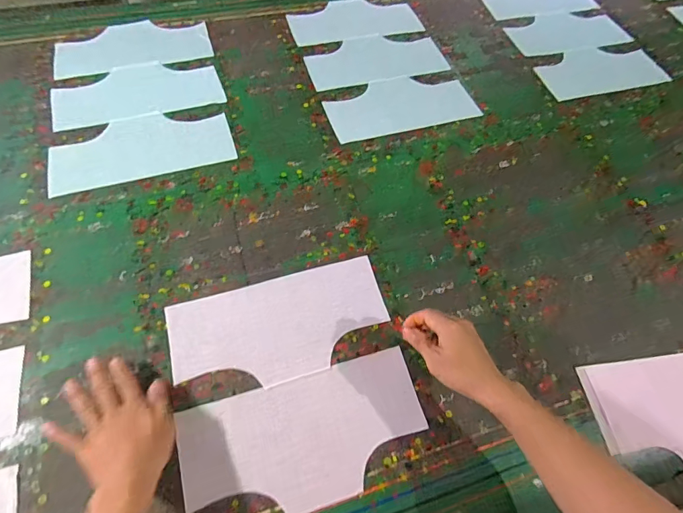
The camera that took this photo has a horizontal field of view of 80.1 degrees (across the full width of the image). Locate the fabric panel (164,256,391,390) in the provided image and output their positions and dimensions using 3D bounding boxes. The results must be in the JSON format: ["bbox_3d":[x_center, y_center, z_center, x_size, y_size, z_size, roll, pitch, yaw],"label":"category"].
[{"bbox_3d":[-0.085,0.100,0.584,0.304,0.008,0.150,-14,61,-10],"label":"fabric panel"}]

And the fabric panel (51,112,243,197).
[{"bbox_3d":[-0.356,-0.199,0.727,0.303,0.006,0.148,-15,61,-11],"label":"fabric panel"}]

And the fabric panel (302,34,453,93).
[{"bbox_3d":[0.073,-0.435,0.898,0.302,0.012,0.150,-13,63,-13],"label":"fabric panel"}]

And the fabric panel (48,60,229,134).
[{"bbox_3d":[-0.398,-0.327,0.797,0.307,0.006,0.148,-13,61,-10],"label":"fabric panel"}]

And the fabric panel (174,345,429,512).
[{"bbox_3d":[-0.042,0.228,0.514,0.302,0.007,0.151,-14,63,-12],"label":"fabric panel"}]

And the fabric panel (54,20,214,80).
[{"bbox_3d":[-0.441,-0.449,0.862,0.308,0.011,0.154,-13,61,-10],"label":"fabric panel"}]

